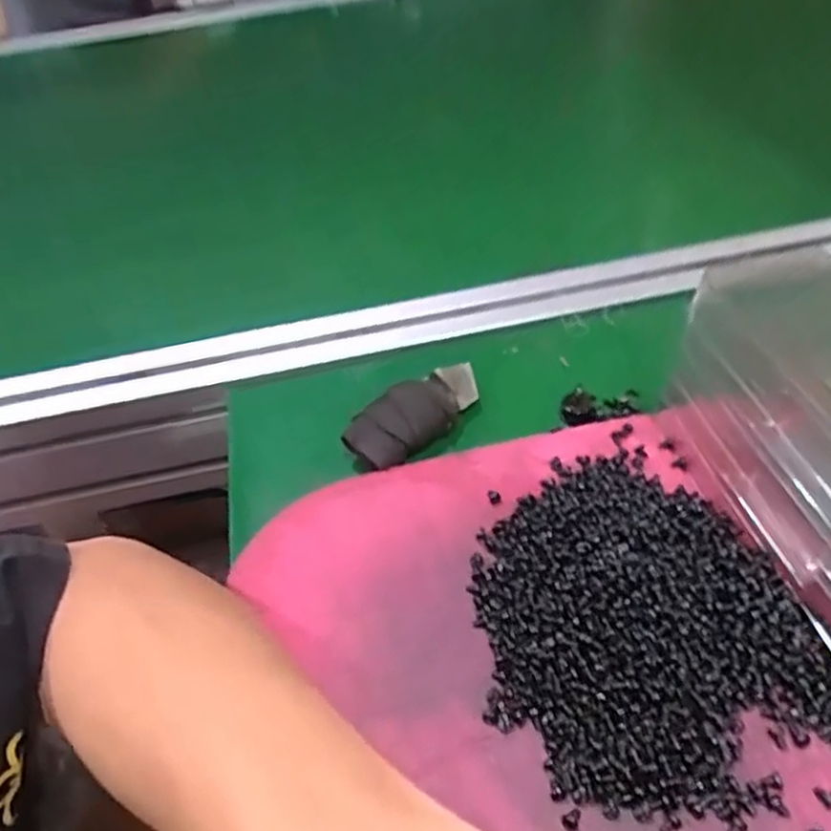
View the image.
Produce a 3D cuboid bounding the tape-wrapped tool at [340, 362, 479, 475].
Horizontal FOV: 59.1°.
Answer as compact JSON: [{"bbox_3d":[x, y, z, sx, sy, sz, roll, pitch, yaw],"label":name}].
[{"bbox_3d":[0.000,0.000,0.347,0.075,0.024,0.025,-36,53,-24],"label":"tape-wrapped tool"}]

